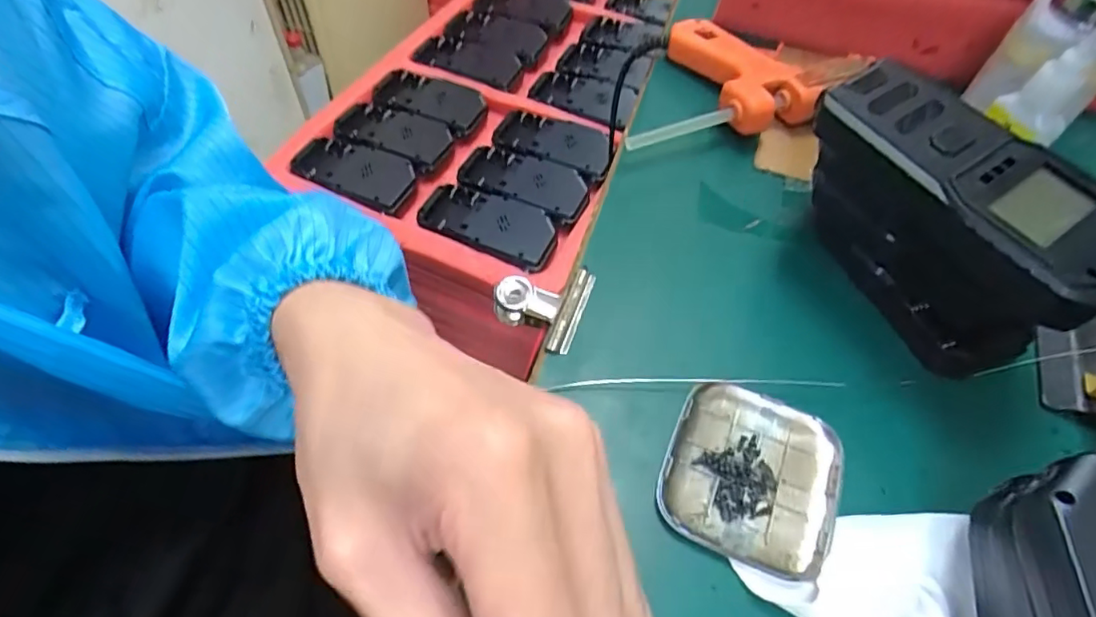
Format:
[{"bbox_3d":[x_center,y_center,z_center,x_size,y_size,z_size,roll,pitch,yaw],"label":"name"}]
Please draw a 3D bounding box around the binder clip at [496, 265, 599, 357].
[{"bbox_3d":[-0.004,-0.004,0.299,0.043,0.018,0.047,18,56,10],"label":"binder clip"}]

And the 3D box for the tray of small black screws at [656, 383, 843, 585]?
[{"bbox_3d":[0.086,0.069,0.247,0.069,0.010,0.073,22,57,13],"label":"tray of small black screws"}]

